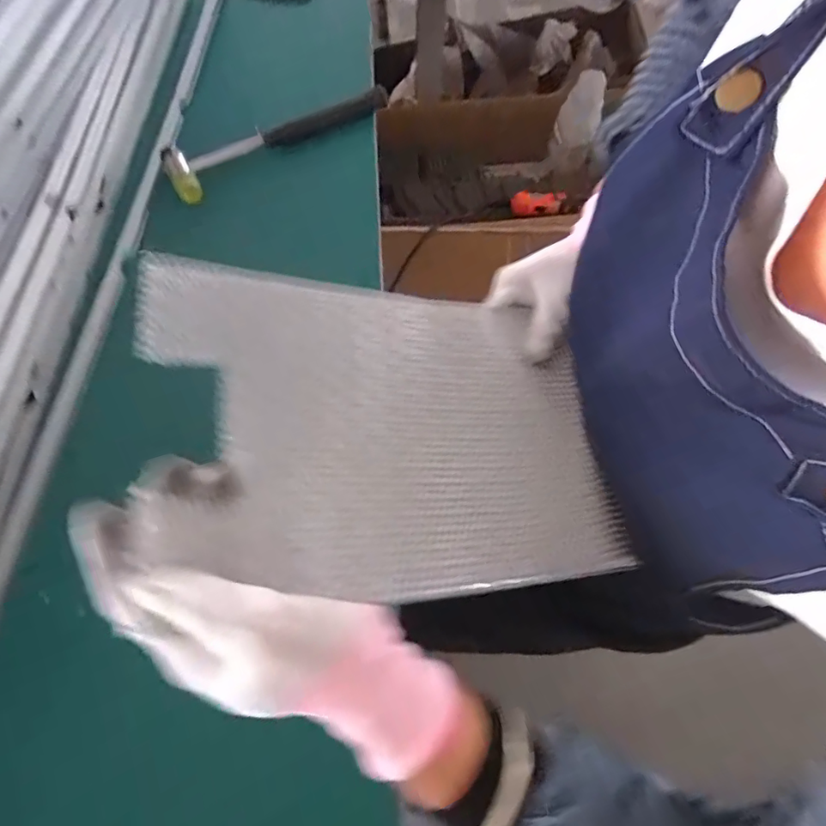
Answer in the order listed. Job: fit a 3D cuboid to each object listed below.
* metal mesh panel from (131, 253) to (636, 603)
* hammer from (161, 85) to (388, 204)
[{"bbox_3d":[-0.004,0.008,0.313,0.287,0.022,0.196,1,65,-27],"label":"metal mesh panel"},{"bbox_3d":[-0.137,-0.287,0.507,0.235,0.026,0.048,-31,72,-10],"label":"hammer"}]

